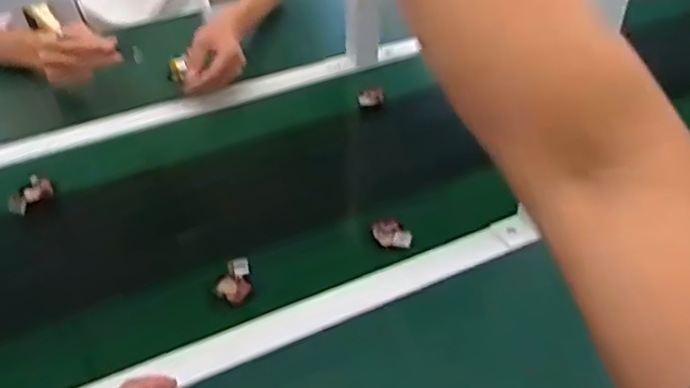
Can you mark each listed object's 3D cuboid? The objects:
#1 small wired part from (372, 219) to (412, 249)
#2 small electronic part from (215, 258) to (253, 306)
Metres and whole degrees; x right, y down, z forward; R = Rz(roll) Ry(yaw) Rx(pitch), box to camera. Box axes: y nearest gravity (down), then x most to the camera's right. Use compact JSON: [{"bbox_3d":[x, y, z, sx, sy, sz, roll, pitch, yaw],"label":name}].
[{"bbox_3d":[0.053,0.045,0.754,0.033,0.014,0.057,-20,45,-21],"label":"small wired part"},{"bbox_3d":[-0.119,0.094,0.703,0.037,0.022,0.047,-9,42,-10],"label":"small electronic part"}]

